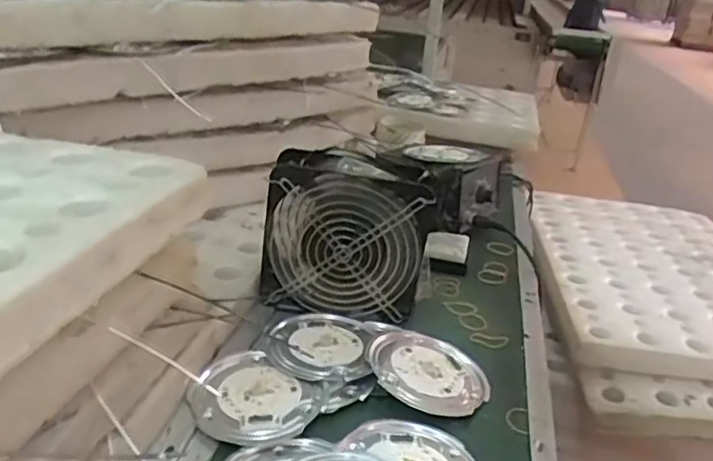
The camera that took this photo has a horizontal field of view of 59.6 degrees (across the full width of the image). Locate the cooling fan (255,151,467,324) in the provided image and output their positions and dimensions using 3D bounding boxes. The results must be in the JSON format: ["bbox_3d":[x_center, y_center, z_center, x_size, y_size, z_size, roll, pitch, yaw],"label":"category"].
[{"bbox_3d":[-0.006,0.006,0.599,0.162,0.152,0.061,6,24,-1],"label":"cooling fan"}]

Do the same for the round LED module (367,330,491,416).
[{"bbox_3d":[0.063,0.117,0.533,0.101,0.020,0.090,6,24,0],"label":"round LED module"}]

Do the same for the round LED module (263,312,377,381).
[{"bbox_3d":[-0.033,0.100,0.553,0.092,0.013,0.101,5,24,-2],"label":"round LED module"}]

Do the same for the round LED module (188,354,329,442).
[{"bbox_3d":[-0.078,0.130,0.483,0.091,0.014,0.088,5,24,-2],"label":"round LED module"}]

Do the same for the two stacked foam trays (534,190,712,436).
[{"bbox_3d":[0.482,0.094,1.001,0.371,0.076,0.608,9,24,5],"label":"two stacked foam trays"}]

